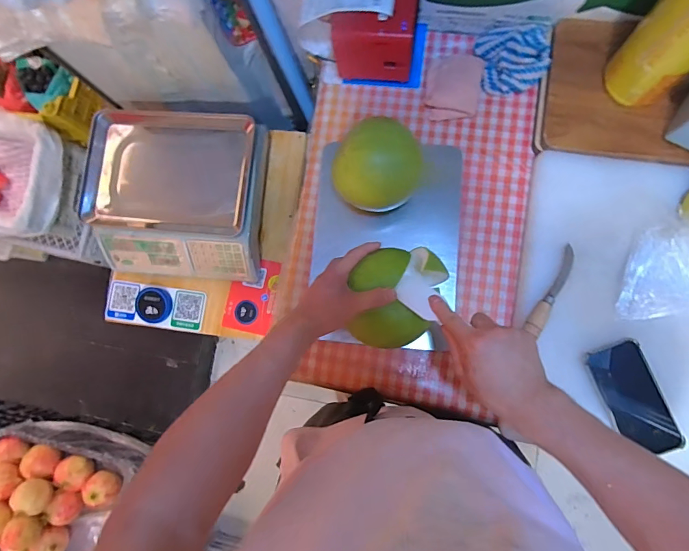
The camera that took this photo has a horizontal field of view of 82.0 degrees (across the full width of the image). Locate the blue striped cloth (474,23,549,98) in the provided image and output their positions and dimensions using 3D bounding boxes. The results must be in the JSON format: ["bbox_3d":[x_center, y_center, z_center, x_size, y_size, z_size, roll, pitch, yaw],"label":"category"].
[{"bbox_3d":[0.276,-0.361,0.643,0.106,0.041,0.112,-4,83,6],"label":"blue striped cloth"}]

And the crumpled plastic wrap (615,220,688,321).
[{"bbox_3d":[0.455,-0.005,0.547,0.119,0.044,0.137,5,84,7],"label":"crumpled plastic wrap"}]

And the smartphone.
[{"bbox_3d":[0.396,0.168,0.542,0.079,0.012,0.150,-20,81,4],"label":"smartphone"}]

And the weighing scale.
[{"bbox_3d":[-0.337,-0.157,0.798,0.331,0.112,0.302,4,84,7],"label":"weighing scale"}]

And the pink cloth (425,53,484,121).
[{"bbox_3d":[0.183,-0.316,0.665,0.091,0.011,0.111,2,83,7],"label":"pink cloth"}]

